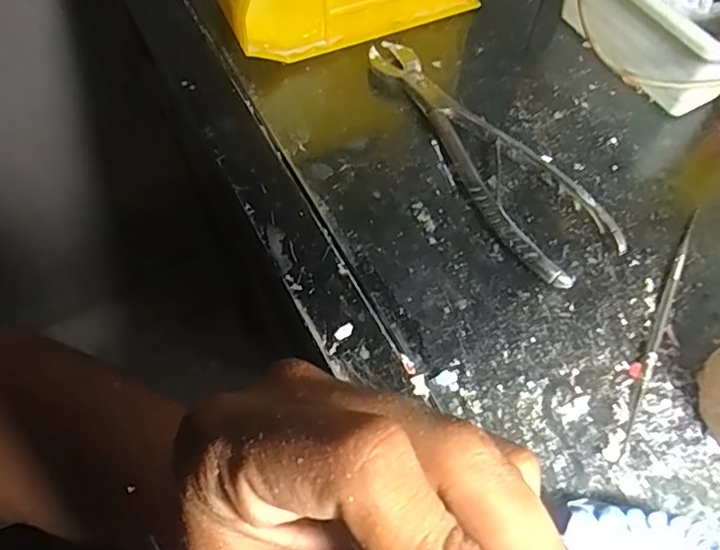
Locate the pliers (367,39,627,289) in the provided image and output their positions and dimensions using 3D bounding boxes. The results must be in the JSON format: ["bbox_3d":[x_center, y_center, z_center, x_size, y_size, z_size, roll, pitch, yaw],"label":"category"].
[{"bbox_3d":[0.073,-0.078,0.338,0.057,0.011,0.195,-24,64,-13],"label":"pliers"}]

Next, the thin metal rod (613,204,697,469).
[{"bbox_3d":[0.150,0.025,0.287,0.006,0.004,0.150,25,64,13],"label":"thin metal rod"}]

